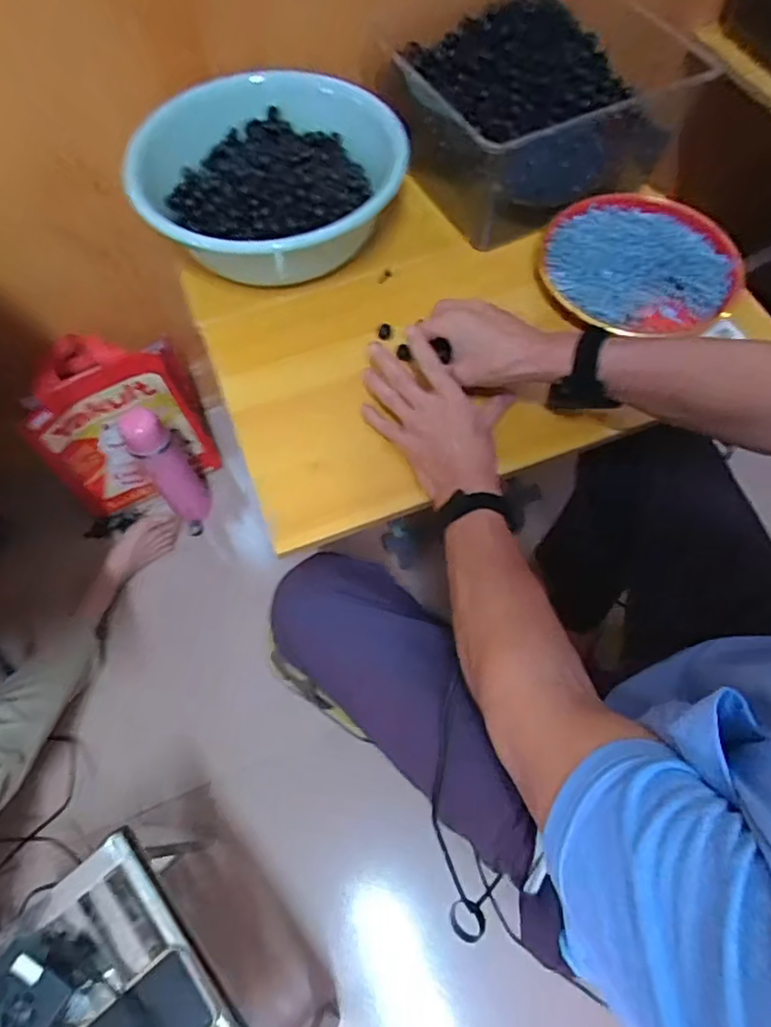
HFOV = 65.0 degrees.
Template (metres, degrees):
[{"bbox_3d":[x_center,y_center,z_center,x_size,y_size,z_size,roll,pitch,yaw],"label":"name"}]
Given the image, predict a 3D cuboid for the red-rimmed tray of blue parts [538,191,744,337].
[{"bbox_3d":[0.277,-0.273,0.662,0.163,0.046,0.202,-39,70,-17],"label":"red-rimmed tray of blue parts"}]

